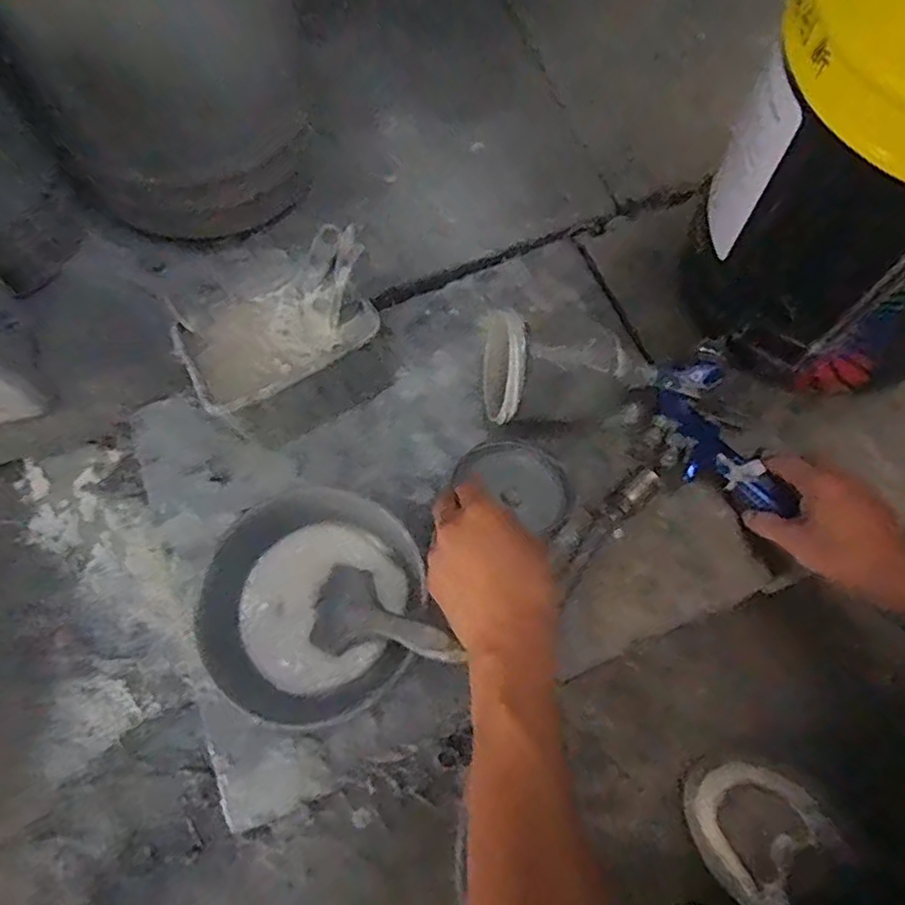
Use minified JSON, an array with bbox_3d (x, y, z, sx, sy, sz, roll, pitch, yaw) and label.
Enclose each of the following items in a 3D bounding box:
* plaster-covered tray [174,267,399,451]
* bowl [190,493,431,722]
[{"bbox_3d":[-0.138,-0.076,0.546,0.161,0.111,0.105,-26,72,-9],"label":"plaster-covered tray"},{"bbox_3d":[-0.106,0.118,0.485,0.161,0.065,0.168,0,70,0],"label":"bowl"}]

